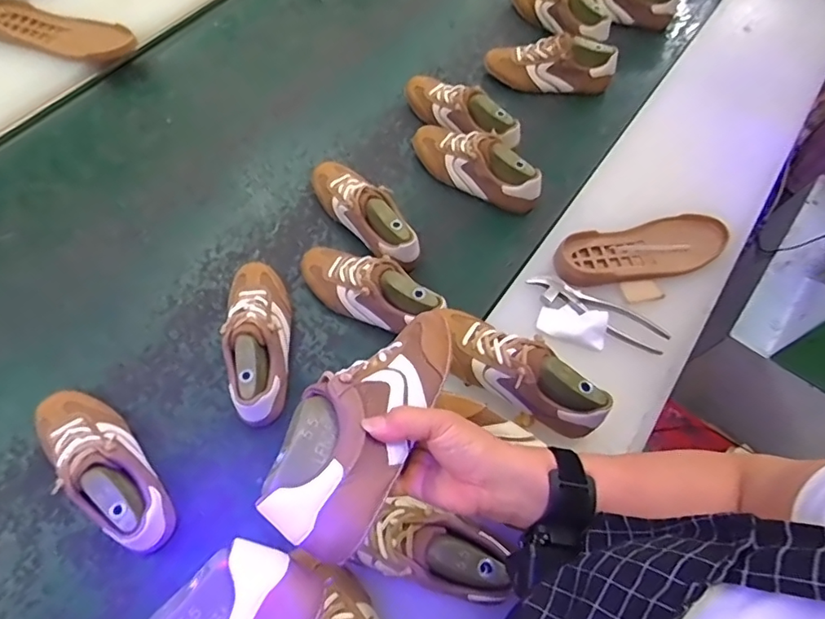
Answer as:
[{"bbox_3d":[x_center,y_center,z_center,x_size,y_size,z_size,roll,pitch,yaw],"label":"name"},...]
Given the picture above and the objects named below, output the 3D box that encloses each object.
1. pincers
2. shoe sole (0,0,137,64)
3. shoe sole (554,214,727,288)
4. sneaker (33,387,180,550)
[{"bbox_3d":[0.246,0.003,0.701,0.190,0.019,0.045,26,63,10],"label":"pincers"},{"bbox_3d":[-0.637,-0.509,0.948,0.264,0.028,0.117,21,63,5],"label":"shoe sole"},{"bbox_3d":[0.324,-0.085,0.742,0.255,0.023,0.093,-12,63,-10],"label":"shoe sole"},{"bbox_3d":[-0.362,0.177,0.607,0.230,0.086,0.075,42,67,17],"label":"sneaker"}]

